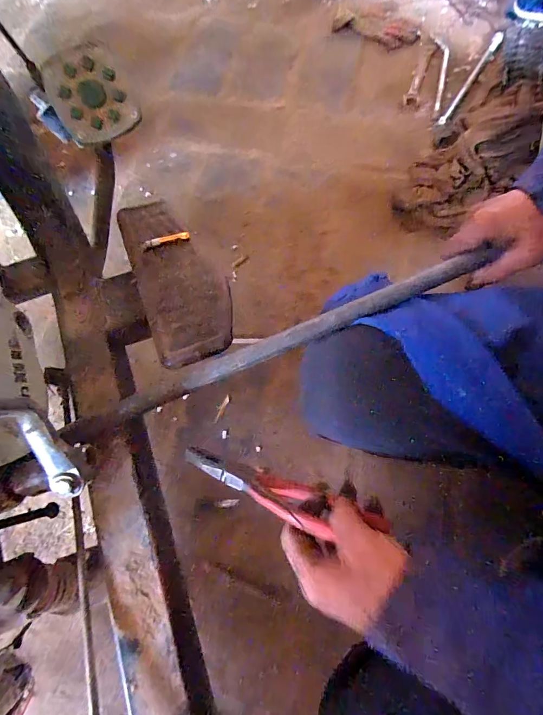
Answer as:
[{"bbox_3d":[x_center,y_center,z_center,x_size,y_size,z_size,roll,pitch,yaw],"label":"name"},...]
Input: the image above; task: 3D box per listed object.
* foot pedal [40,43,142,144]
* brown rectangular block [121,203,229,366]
[{"bbox_3d":[-0.169,-0.246,0.353,0.071,0.019,0.072,-20,116,6],"label":"foot pedal"},{"bbox_3d":[-0.103,-0.090,0.407,0.087,0.017,0.205,-22,70,-5],"label":"brown rectangular block"}]

